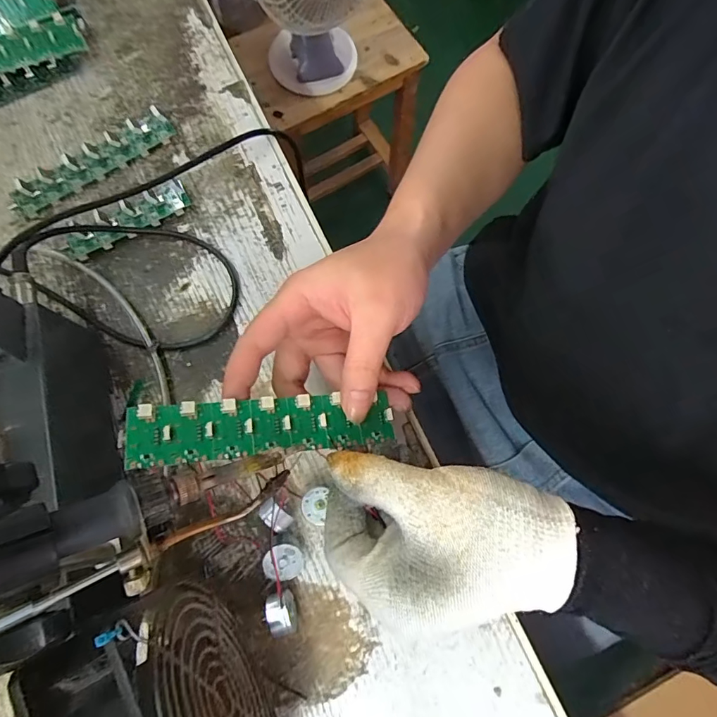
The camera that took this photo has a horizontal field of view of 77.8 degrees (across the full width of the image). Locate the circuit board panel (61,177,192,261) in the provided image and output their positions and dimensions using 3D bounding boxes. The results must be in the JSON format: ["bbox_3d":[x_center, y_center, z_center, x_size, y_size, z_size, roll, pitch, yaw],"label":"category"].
[{"bbox_3d":[-0.177,-0.107,0.334,0.098,0.023,0.024,-28,76,-8],"label":"circuit board panel"}]

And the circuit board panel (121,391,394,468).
[{"bbox_3d":[-0.048,0.036,0.237,0.137,0.006,0.030,0,73,-18],"label":"circuit board panel"}]

